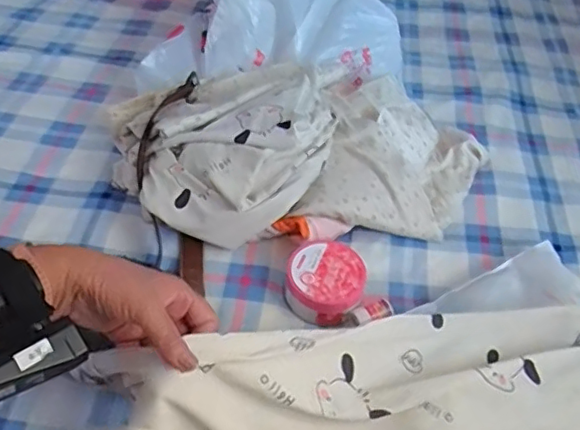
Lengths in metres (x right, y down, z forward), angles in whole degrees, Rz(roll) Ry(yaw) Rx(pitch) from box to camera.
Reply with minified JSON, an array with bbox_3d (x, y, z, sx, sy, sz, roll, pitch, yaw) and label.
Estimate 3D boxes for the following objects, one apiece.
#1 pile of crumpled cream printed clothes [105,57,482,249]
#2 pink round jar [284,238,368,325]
[{"bbox_3d":[0.029,-0.107,0.805,0.506,0.111,0.299,-3,46,-10],"label":"pile of crumpled cream printed clothes"},{"bbox_3d":[0.041,0.077,0.684,0.089,0.041,0.091,4,45,-4],"label":"pink round jar"}]

